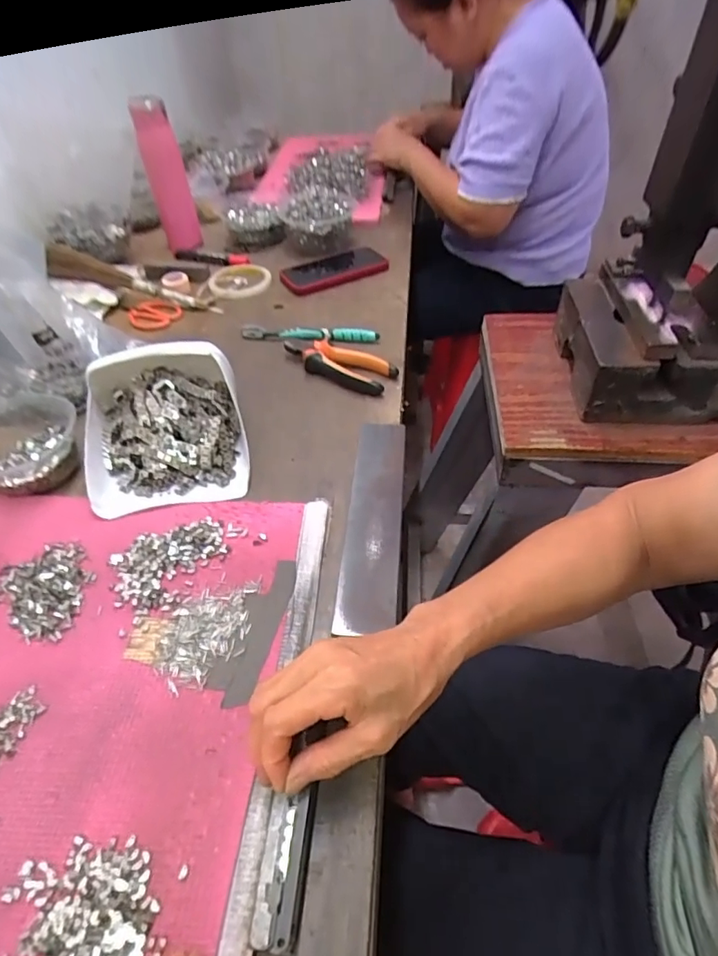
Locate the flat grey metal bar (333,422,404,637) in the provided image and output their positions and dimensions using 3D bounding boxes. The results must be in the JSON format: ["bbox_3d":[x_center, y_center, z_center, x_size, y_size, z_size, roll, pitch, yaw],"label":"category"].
[{"bbox_3d":[0.015,0.029,0.483,0.050,0.009,0.237,3,47,6],"label":"flat grey metal bar"}]

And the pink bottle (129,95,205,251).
[{"bbox_3d":[-0.318,-0.502,0.868,0.060,0.220,0.070,-17,48,-13],"label":"pink bottle"}]

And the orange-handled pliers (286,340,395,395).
[{"bbox_3d":[-0.027,-0.143,0.643,0.146,0.023,0.052,23,52,23],"label":"orange-handled pliers"}]

